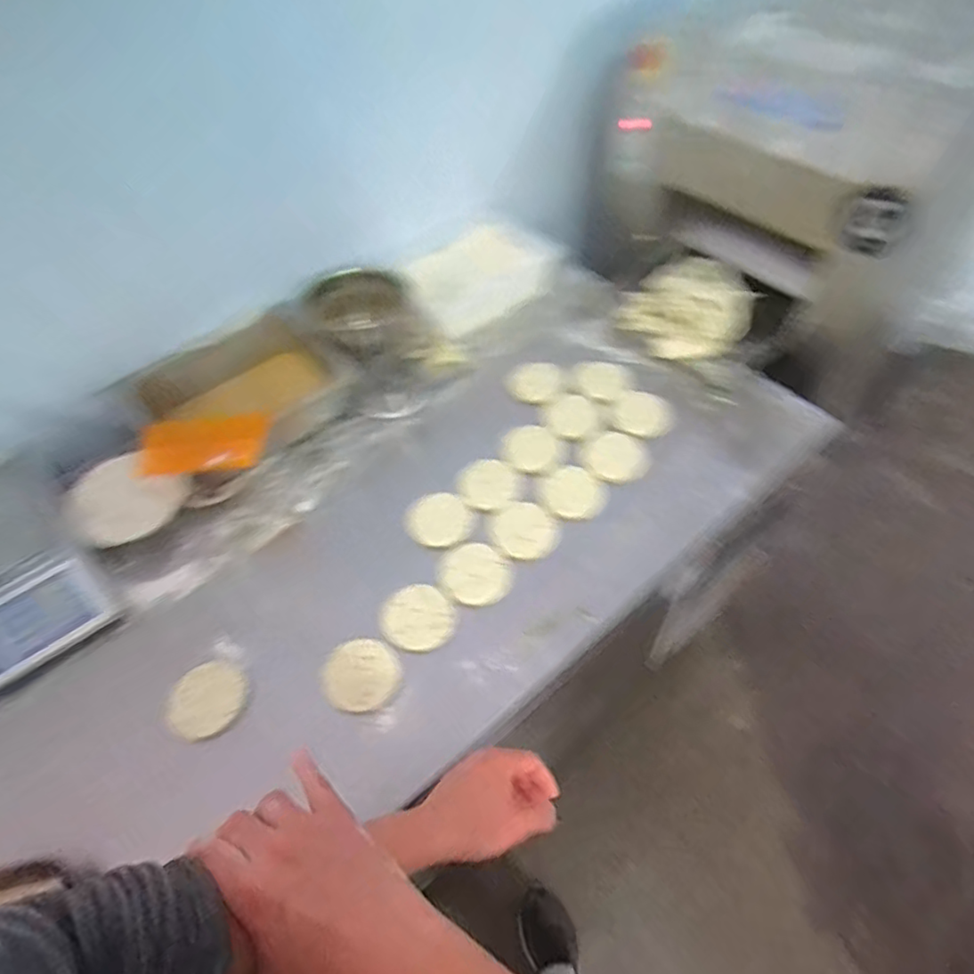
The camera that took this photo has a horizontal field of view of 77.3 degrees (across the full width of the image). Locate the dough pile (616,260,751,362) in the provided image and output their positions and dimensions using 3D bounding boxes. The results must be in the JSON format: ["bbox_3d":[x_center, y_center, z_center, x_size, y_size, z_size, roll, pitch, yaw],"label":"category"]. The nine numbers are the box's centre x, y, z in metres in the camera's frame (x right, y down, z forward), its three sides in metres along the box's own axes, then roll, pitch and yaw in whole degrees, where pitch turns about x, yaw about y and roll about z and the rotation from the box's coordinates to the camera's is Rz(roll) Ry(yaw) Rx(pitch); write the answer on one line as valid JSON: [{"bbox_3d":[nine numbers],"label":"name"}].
[{"bbox_3d":[0.377,-0.357,1.152,0.232,0.066,0.278,22,60,17],"label":"dough pile"}]

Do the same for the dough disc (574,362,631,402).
[{"bbox_3d":[0.205,-0.192,1.088,0.095,0.008,0.082,16,58,14],"label":"dough disc"}]

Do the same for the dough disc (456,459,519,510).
[{"bbox_3d":[0.001,-0.005,0.951,0.091,0.012,0.087,-1,61,1],"label":"dough disc"}]

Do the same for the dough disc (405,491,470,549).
[{"bbox_3d":[-0.076,0.049,0.932,0.089,0.021,0.095,-2,56,2],"label":"dough disc"}]

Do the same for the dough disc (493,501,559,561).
[{"bbox_3d":[0.058,0.067,0.911,0.093,0.017,0.084,25,61,19],"label":"dough disc"}]

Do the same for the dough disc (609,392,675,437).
[{"bbox_3d":[0.267,-0.124,1.039,0.102,0.011,0.087,18,59,15],"label":"dough disc"}]

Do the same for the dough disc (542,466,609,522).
[{"bbox_3d":[0.136,0.009,0.945,0.100,0.020,0.096,-2,56,2],"label":"dough disc"}]

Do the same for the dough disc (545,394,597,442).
[{"bbox_3d":[0.145,-0.120,1.051,0.086,0.007,0.093,-2,56,2],"label":"dough disc"}]

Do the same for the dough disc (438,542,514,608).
[{"bbox_3d":[-0.018,0.126,0.884,0.096,0.009,0.099,-2,56,2],"label":"dough disc"}]

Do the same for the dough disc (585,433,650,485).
[{"bbox_3d":[0.211,-0.047,0.999,0.104,0.014,0.093,-26,58,-14],"label":"dough disc"}]

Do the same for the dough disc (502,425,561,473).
[{"bbox_3d":[0.076,-0.063,1.020,0.091,0.017,0.102,-18,57,-9],"label":"dough disc"}]

